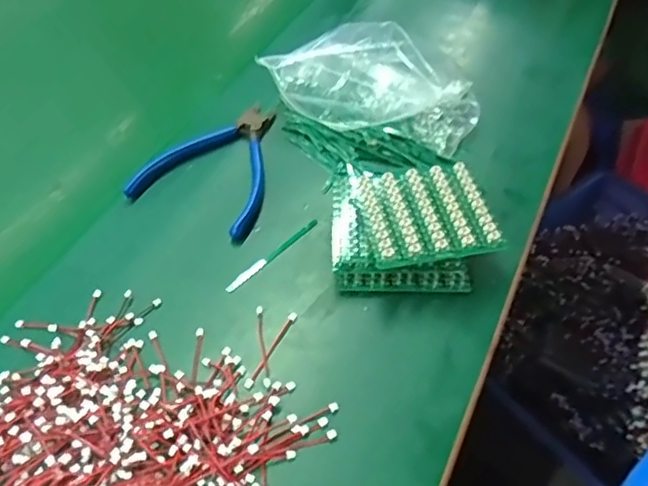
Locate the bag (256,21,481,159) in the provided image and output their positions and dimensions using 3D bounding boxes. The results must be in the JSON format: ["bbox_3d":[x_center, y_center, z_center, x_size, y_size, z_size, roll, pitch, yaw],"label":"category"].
[{"bbox_3d":[0.040,-0.133,0.494,0.172,0.065,0.087,18,53,17],"label":"bag"}]

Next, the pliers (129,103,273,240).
[{"bbox_3d":[-0.079,-0.066,0.474,0.100,0.018,0.127,18,52,16],"label":"pliers"}]

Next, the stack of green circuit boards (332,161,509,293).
[{"bbox_3d":[0.061,-0.015,0.416,0.109,0.037,0.098,0,49,2],"label":"stack of green circuit boards"}]

